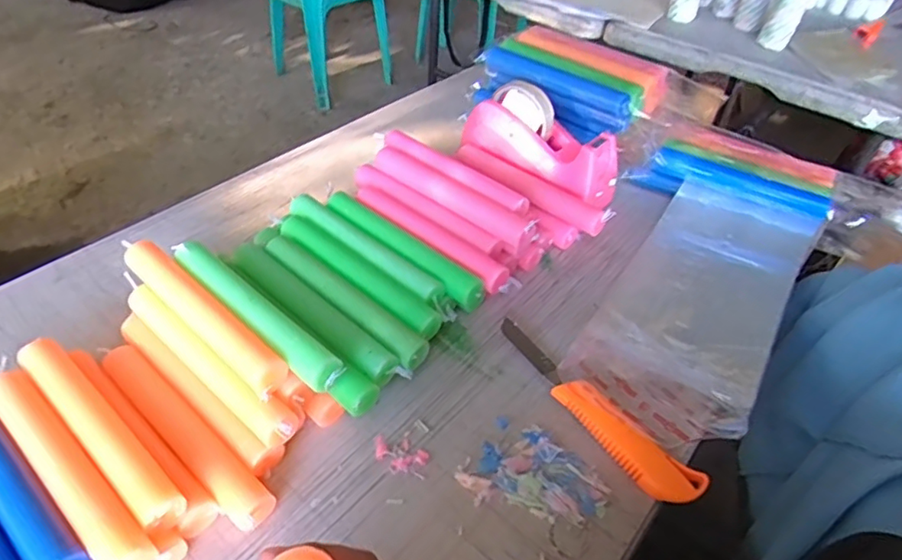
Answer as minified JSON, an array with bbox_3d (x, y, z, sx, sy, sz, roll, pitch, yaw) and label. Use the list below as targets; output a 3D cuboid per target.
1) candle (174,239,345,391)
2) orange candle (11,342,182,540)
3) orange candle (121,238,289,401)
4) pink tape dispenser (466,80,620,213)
[{"bbox_3d":[-0.161,0.026,0.474,0.193,0.034,0.028,34,50,27],"label":"candle"},{"bbox_3d":[-0.253,0.103,0.415,0.196,0.022,0.028,33,50,27],"label":"orange candle"},{"bbox_3d":[-0.204,0.026,0.473,0.206,0.027,0.029,34,50,27],"label":"orange candle"},{"bbox_3d":[0.108,-0.164,0.687,0.196,0.087,0.068,34,51,14],"label":"pink tape dispenser"}]

